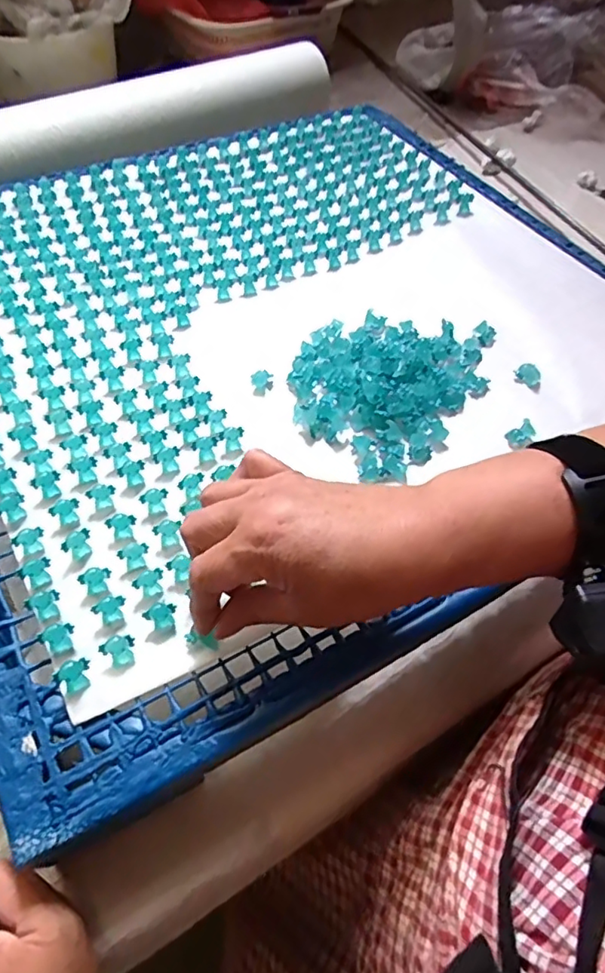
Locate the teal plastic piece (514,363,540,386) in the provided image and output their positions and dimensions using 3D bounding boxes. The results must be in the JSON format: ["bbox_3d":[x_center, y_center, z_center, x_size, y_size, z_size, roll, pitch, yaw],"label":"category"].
[{"bbox_3d":[0.183,-0.091,0.451,0.015,0.006,0.020,-30,62,-21],"label":"teal plastic piece"}]

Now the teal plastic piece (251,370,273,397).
[{"bbox_3d":[-0.032,-0.084,0.447,0.017,0.007,0.023,1,55,-2],"label":"teal plastic piece"}]

